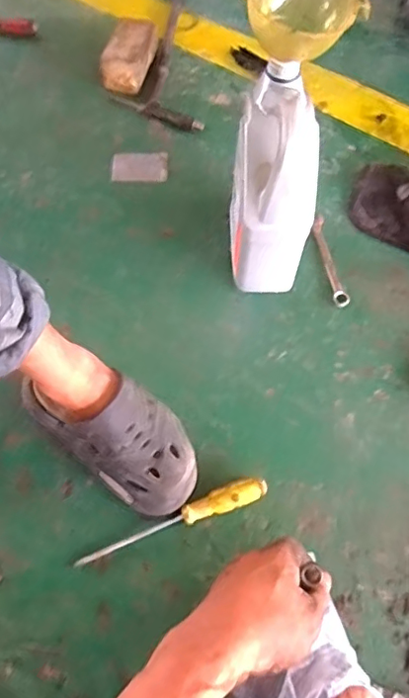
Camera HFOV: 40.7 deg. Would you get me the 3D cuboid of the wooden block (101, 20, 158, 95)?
[{"bbox_3d":[-0.150,-0.581,1.095,0.089,0.059,0.147,8,63,4],"label":"wooden block"}]

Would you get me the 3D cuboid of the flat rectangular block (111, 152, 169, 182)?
[{"bbox_3d":[-0.117,-0.333,1.005,0.101,0.005,0.068,-1,67,-6],"label":"flat rectangular block"}]

